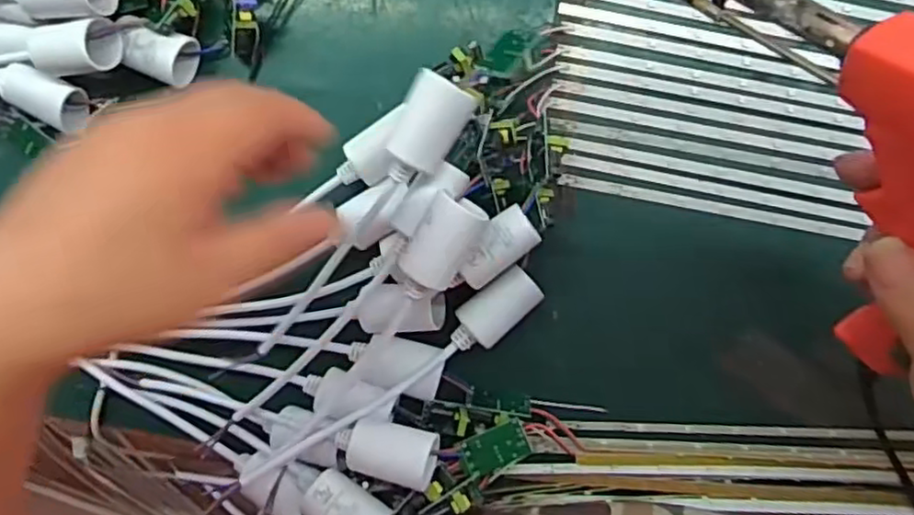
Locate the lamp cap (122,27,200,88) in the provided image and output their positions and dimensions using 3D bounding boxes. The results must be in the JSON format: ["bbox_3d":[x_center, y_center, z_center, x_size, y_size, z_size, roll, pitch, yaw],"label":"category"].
[{"bbox_3d":[-0.170,-0.117,0.389,0.033,0.024,0.028,19,94,6],"label":"lamp cap"}]

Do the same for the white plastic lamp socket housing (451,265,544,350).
[{"bbox_3d":[0.021,0.028,0.373,0.053,0.030,0.026,-41,87,6],"label":"white plastic lamp socket housing"}]

